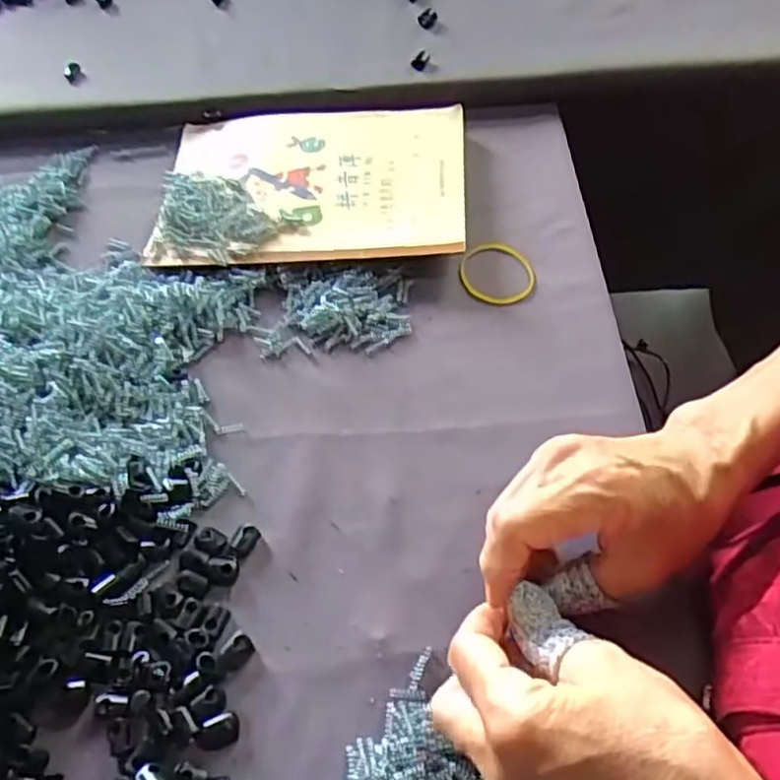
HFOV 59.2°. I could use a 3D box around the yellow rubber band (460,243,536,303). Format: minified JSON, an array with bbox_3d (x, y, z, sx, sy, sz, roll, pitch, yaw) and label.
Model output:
[{"bbox_3d":[0.067,-0.072,0.425,0.044,0.006,0.045,1,62,-1],"label":"yellow rubber band"}]

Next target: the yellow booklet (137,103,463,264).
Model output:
[{"bbox_3d":[-0.053,-0.141,0.466,0.201,0.016,0.139,0,58,4],"label":"yellow booklet"}]

